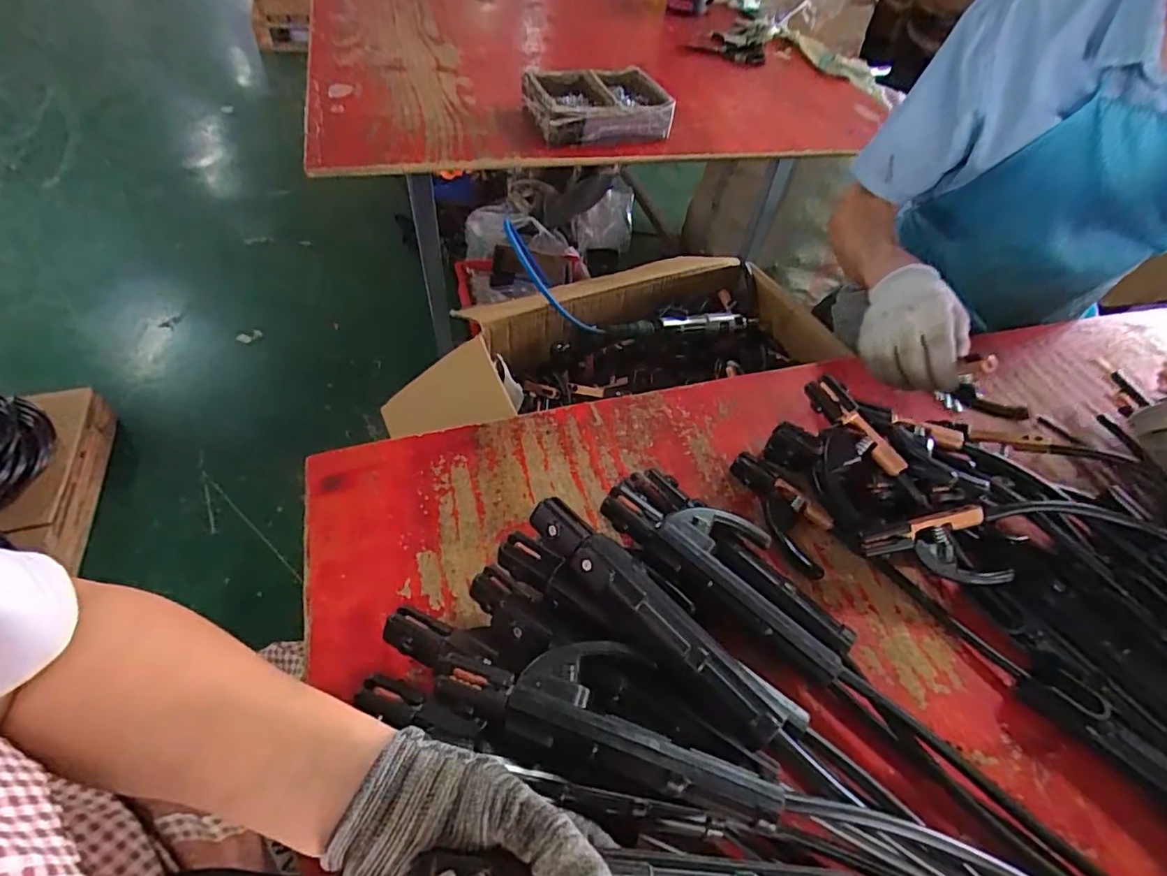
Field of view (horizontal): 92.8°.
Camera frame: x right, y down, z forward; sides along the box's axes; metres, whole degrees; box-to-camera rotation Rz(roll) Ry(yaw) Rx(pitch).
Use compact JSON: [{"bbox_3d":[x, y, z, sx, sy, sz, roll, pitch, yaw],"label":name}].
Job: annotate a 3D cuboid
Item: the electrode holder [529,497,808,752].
[{"bbox_3d":[0.041,0.116,0.354,0.199,0.048,0.039,37,56,22],"label":"electrode holder"}]

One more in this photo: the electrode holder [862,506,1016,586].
[{"bbox_3d":[0.284,0.087,0.453,0.112,0.061,0.024,-1,6,-1],"label":"electrode holder"}]

